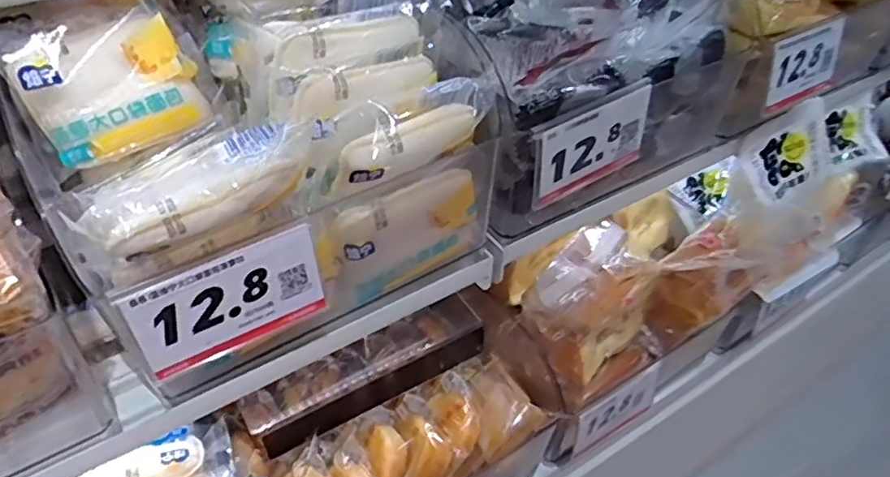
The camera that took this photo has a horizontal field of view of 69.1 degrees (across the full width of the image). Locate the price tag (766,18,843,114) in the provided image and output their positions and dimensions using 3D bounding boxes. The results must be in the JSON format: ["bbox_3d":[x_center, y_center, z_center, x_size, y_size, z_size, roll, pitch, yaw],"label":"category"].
[{"bbox_3d":[0.308,-0.146,0.552,0.087,0.065,0.011,-22,36,-22],"label":"price tag"}]

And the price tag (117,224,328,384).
[{"bbox_3d":[-0.110,0.033,0.335,0.096,0.059,0.010,-22,50,-25],"label":"price tag"}]

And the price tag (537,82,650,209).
[{"bbox_3d":[0.103,-0.063,0.446,0.098,0.063,0.005,-27,47,-20],"label":"price tag"}]

